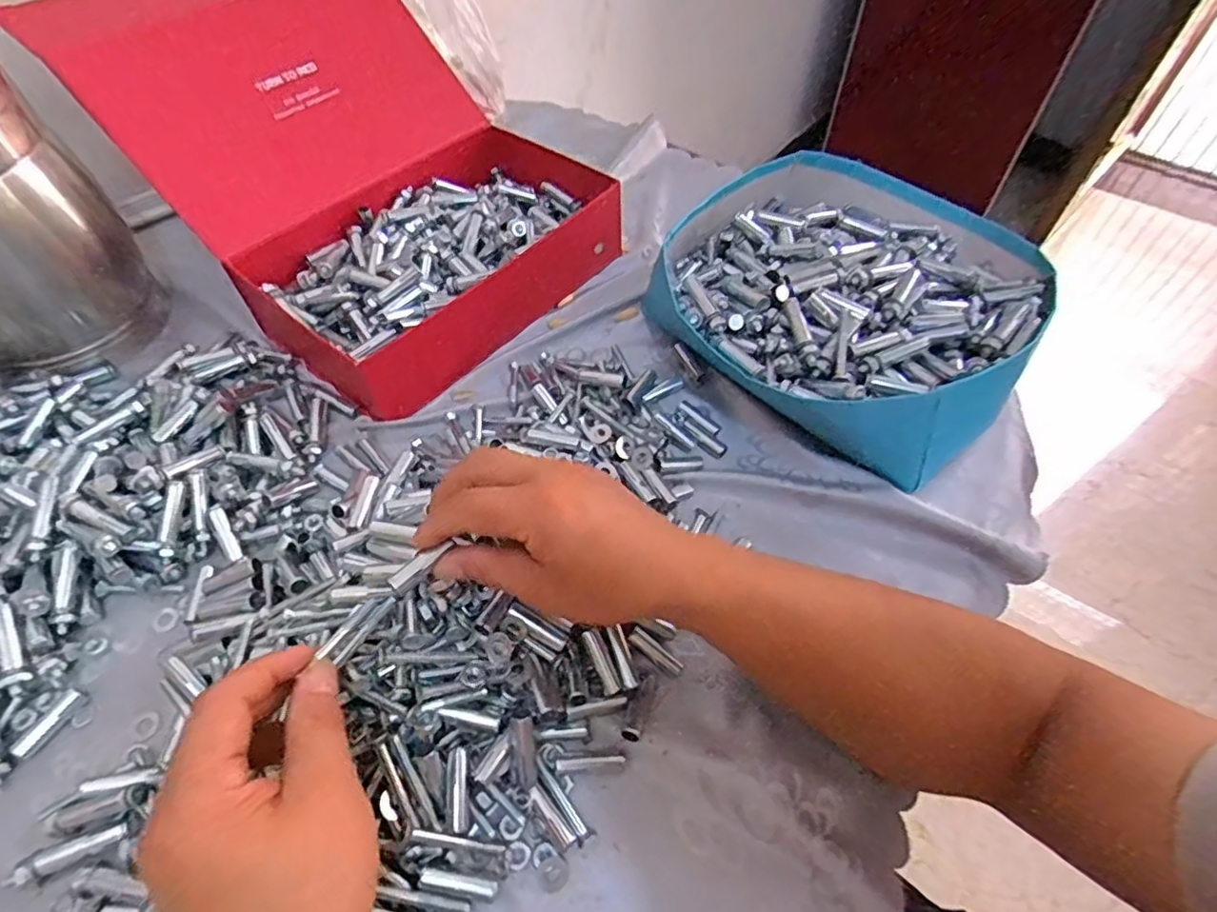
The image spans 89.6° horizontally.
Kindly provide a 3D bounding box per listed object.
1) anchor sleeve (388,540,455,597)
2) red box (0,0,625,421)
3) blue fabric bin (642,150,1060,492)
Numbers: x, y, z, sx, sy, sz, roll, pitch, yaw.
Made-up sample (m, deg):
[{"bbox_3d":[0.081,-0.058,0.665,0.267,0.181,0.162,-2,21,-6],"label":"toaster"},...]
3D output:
[{"bbox_3d":[-0.098,0.057,0.324,0.038,0.008,0.011,-41,64,-10],"label":"anchor sleeve"},{"bbox_3d":[-0.205,-0.256,0.535,0.330,0.186,0.299,35,61,22],"label":"red box"},{"bbox_3d":[0.194,-0.129,0.514,0.287,0.088,0.287,37,62,23],"label":"blue fabric bin"}]

